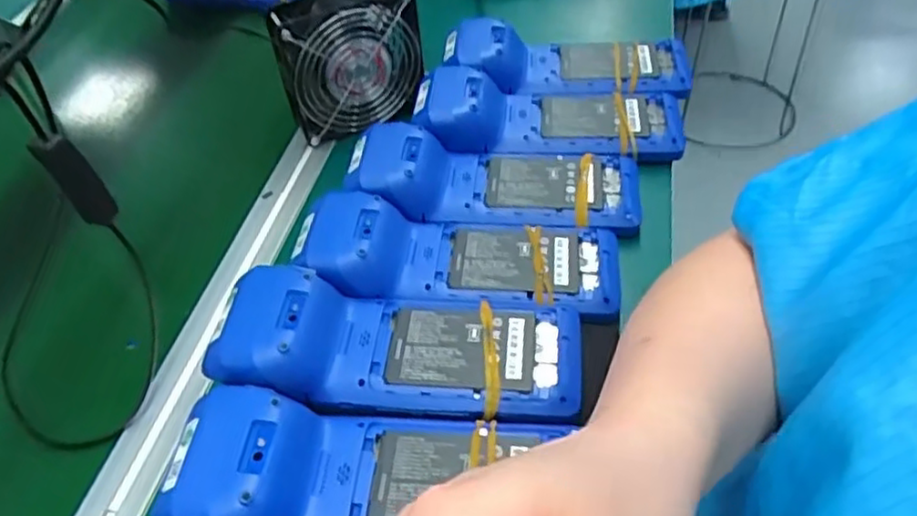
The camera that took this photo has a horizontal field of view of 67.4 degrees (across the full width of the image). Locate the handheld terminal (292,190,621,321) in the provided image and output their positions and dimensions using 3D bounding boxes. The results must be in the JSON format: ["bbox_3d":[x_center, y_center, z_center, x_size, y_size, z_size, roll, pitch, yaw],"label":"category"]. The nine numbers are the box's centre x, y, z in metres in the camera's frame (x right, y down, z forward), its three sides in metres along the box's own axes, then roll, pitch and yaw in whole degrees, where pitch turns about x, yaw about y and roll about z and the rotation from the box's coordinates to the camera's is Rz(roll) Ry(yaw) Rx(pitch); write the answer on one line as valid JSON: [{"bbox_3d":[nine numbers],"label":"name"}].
[{"bbox_3d":[-0.002,-0.004,0.484,0.224,0.043,0.084,1,48,6],"label":"handheld terminal"}]

